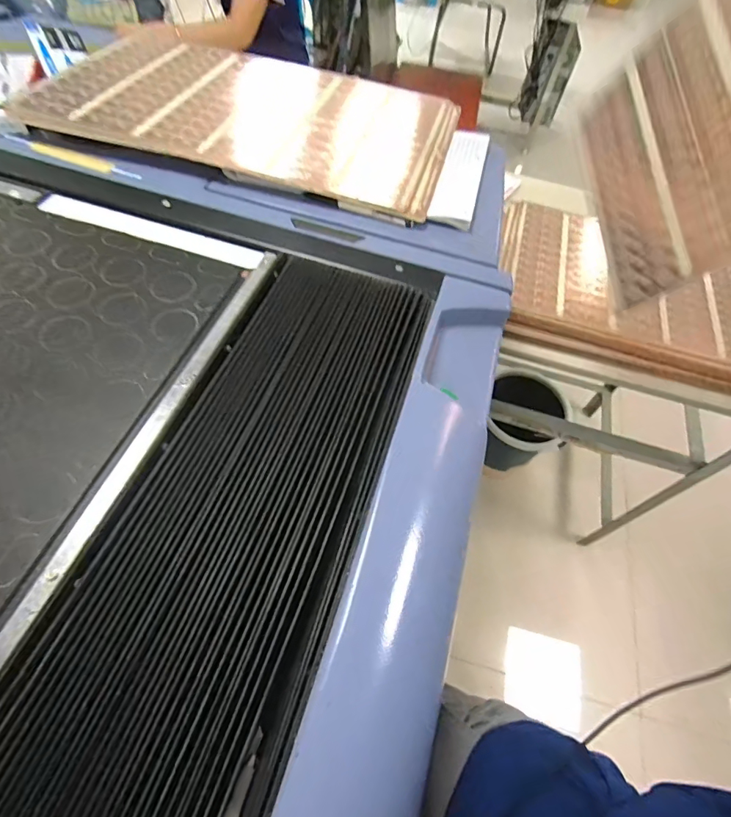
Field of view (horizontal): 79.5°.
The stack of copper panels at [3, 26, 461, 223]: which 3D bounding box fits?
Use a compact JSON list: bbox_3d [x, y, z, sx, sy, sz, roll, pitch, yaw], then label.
[{"bbox_3d":[-0.146,-0.401,0.598,0.519,0.029,0.297,15,58,5],"label":"stack of copper panels"}]

